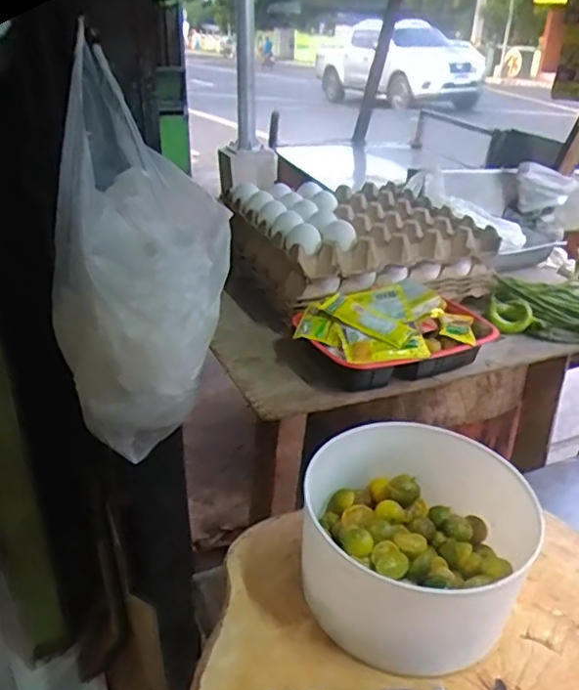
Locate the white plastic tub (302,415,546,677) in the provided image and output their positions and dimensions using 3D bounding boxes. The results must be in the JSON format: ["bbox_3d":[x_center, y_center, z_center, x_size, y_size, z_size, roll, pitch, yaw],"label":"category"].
[{"bbox_3d":[0.093,0.150,0.467,0.161,0.096,0.171,6,30,10],"label":"white plastic tub"}]

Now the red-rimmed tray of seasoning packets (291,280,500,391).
[{"bbox_3d":[0.117,-0.018,0.690,0.216,0.068,0.134,-14,32,-24],"label":"red-rimmed tray of seasoning packets"}]

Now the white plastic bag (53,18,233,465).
[{"bbox_3d":[-0.182,-0.109,0.715,0.193,0.451,0.174,-9,-12,-17],"label":"white plastic bag"}]

